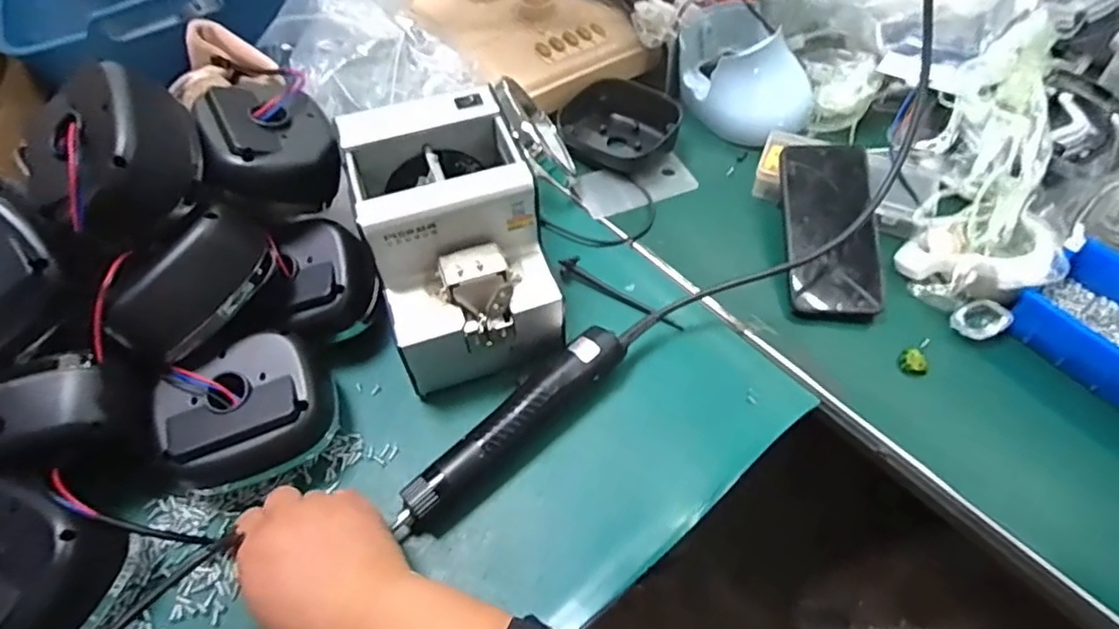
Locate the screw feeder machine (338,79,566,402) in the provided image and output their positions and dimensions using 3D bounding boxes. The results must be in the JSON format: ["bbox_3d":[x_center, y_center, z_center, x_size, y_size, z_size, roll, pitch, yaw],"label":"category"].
[{"bbox_3d":[-0.083,-0.060,0.484,0.127,0.130,0.179,-16,56,-8],"label":"screw feeder machine"}]

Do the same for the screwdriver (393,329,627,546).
[{"bbox_3d":[-0.036,0.083,0.465,0.204,0.041,0.039,-37,62,-21],"label":"screwdriver"}]

